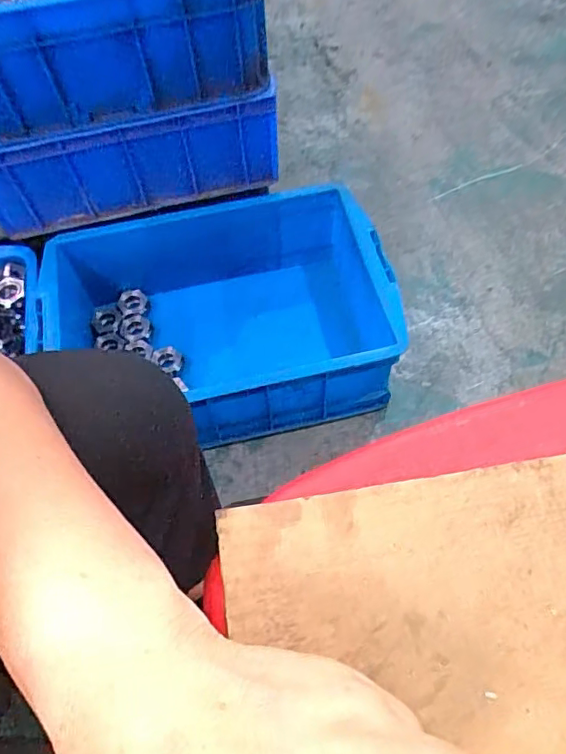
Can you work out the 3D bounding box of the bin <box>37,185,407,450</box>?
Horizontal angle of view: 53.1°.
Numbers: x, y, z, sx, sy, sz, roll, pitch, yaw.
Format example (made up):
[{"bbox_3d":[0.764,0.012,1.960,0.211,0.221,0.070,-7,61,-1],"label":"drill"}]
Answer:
[{"bbox_3d":[-0.085,-0.079,0.796,0.446,0.157,0.308,-13,61,-5],"label":"bin"}]

